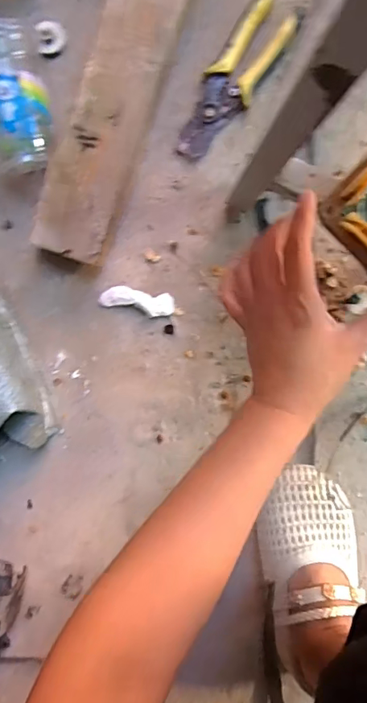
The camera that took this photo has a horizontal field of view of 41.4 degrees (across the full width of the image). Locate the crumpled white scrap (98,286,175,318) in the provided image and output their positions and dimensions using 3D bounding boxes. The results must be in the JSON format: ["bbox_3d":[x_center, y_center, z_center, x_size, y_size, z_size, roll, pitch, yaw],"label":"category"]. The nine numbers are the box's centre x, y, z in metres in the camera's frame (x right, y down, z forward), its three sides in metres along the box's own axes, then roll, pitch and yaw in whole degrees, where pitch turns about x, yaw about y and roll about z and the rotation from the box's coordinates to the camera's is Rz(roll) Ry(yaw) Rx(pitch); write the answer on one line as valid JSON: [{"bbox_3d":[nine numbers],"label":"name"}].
[{"bbox_3d":[-0.050,-0.054,0.521,0.079,0.016,0.026,9,96,-1],"label":"crumpled white scrap"}]

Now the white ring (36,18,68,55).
[{"bbox_3d":[-0.131,-0.312,0.483,0.030,0.004,0.031,-13,108,-36],"label":"white ring"}]

